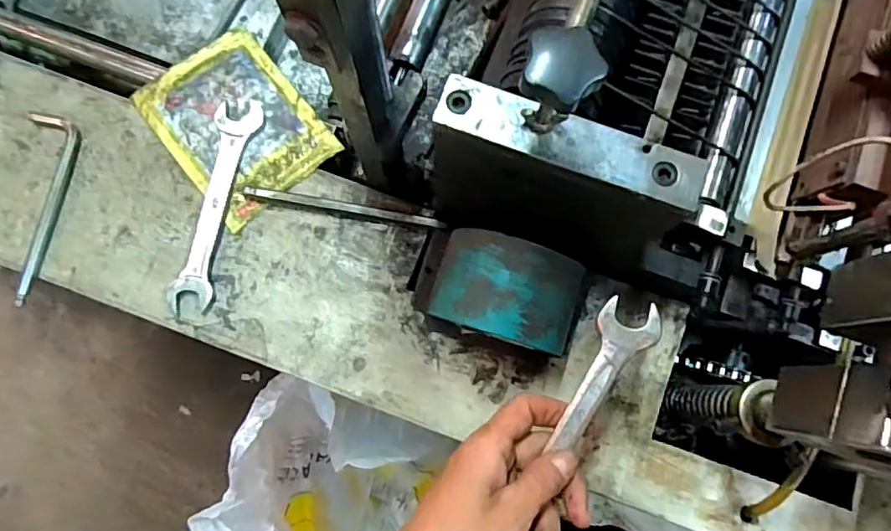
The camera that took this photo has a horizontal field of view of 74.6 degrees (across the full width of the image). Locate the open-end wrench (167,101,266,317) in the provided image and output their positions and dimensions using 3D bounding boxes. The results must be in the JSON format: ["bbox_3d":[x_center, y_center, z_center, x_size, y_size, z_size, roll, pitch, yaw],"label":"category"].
[{"bbox_3d":[-0.181,-0.050,0.461,0.035,0.011,0.173,9,79,0],"label":"open-end wrench"}]

